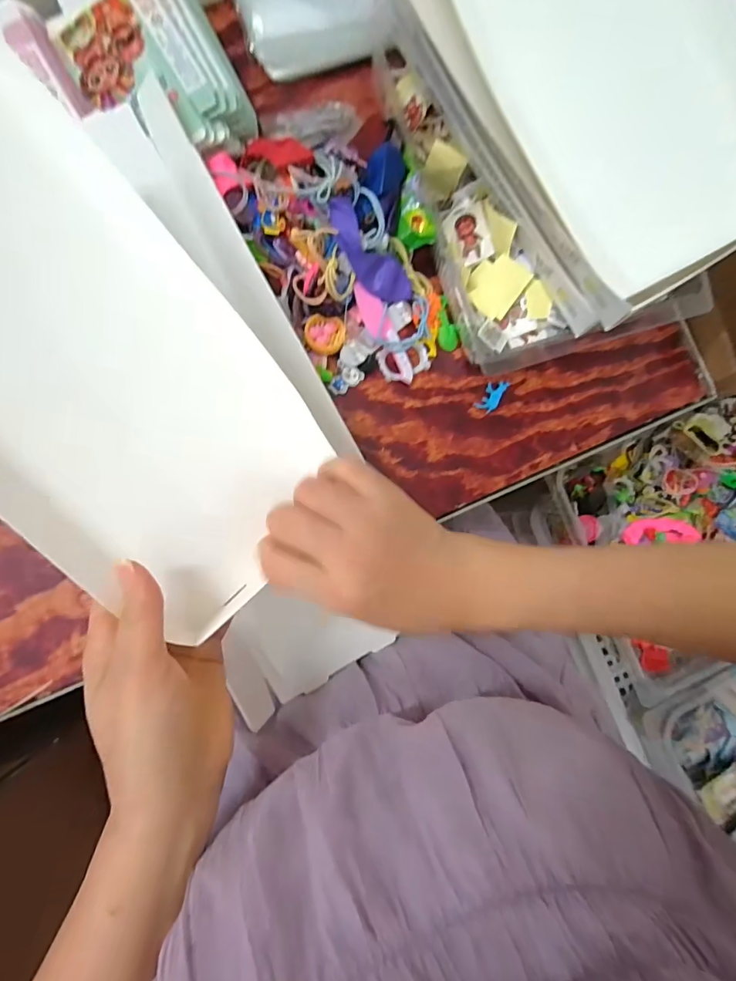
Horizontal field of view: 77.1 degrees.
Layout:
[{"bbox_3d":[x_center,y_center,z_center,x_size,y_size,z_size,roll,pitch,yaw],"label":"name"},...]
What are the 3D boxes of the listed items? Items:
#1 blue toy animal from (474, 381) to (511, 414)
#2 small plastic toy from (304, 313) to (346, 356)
[{"bbox_3d":[0.110,-0.084,0.407,0.017,0.004,0.035,36,83,-2],"label":"blue toy animal"},{"bbox_3d":[-0.036,-0.129,0.383,0.032,0.013,0.029,9,85,-5],"label":"small plastic toy"}]

